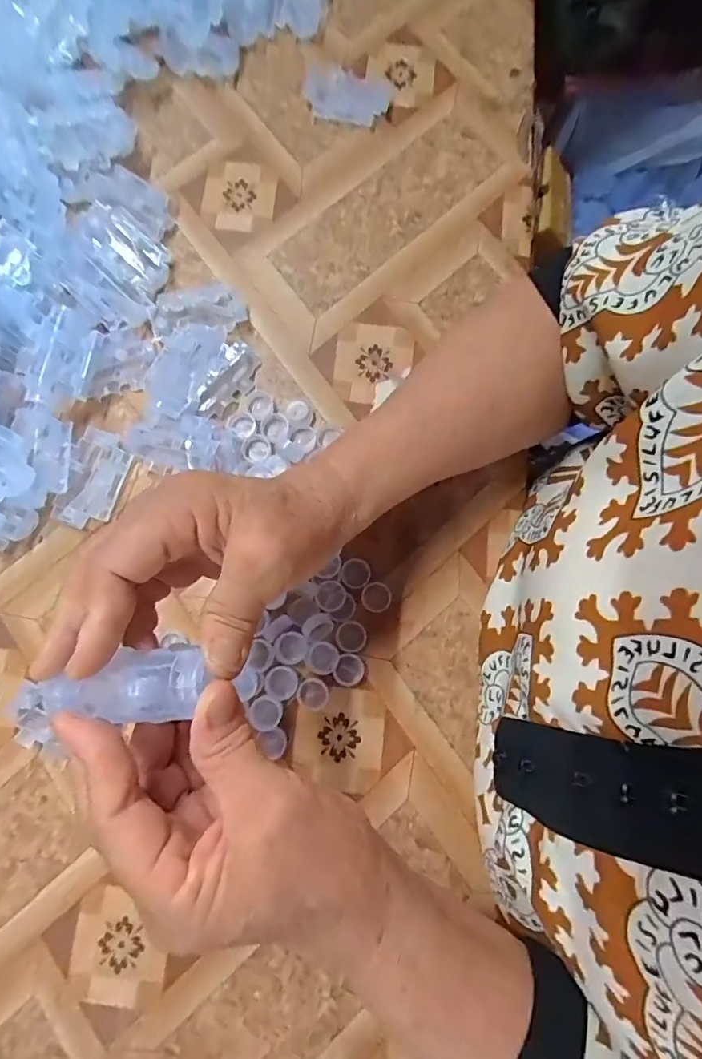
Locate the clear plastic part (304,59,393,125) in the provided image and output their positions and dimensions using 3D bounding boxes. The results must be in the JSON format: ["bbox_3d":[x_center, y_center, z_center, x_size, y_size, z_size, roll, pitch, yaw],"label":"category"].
[{"bbox_3d":[-0.006,-0.359,0.407,0.073,0.010,0.048,21,80,3],"label":"clear plastic part"}]

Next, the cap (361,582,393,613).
[{"bbox_3d":[0.018,0.045,0.331,0.020,0.004,0.019,0,80,0],"label":"cap"}]

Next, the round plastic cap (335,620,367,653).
[{"bbox_3d":[0.000,0.071,0.326,0.020,0.004,0.020,0,80,0],"label":"round plastic cap"}]

